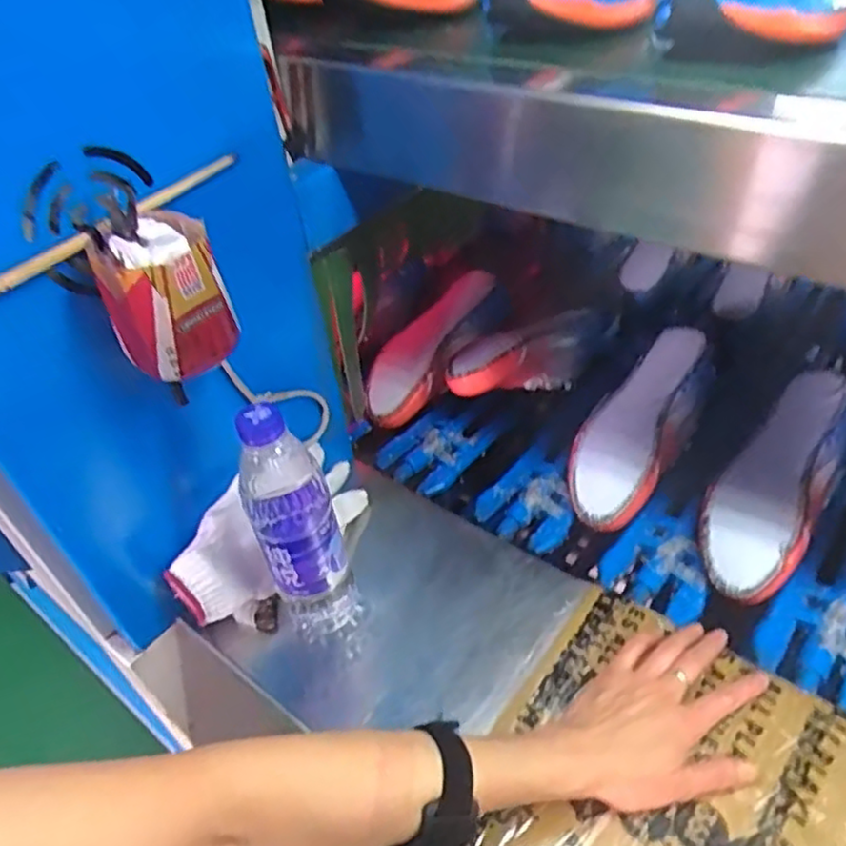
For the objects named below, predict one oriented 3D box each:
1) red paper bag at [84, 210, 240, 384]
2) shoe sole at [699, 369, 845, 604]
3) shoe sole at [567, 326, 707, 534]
[{"bbox_3d":[-0.163,-0.081,0.432,0.069,0.085,0.064,-22,45,-20],"label":"red paper bag"},{"bbox_3d":[0.329,0.049,0.632,0.088,0.025,0.238,26,72,29],"label":"shoe sole"},{"bbox_3d":[0.216,-0.003,0.700,0.088,0.028,0.233,23,74,27],"label":"shoe sole"}]

